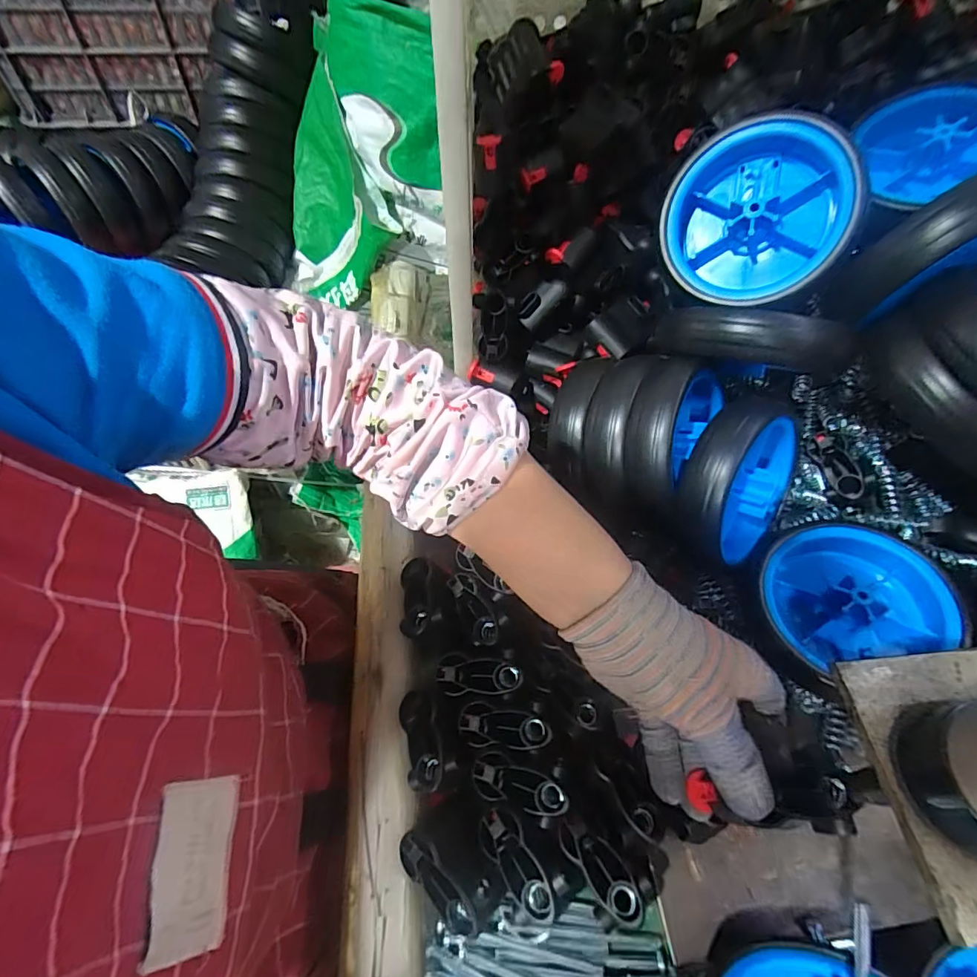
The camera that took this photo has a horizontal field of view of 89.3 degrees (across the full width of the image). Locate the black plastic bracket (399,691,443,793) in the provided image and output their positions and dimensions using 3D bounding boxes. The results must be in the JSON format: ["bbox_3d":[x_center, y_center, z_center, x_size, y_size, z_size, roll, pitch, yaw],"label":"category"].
[{"bbox_3d":[-0.045,0.169,0.330,0.024,0.027,0.058,-11,57,-10],"label":"black plastic bracket"}]

